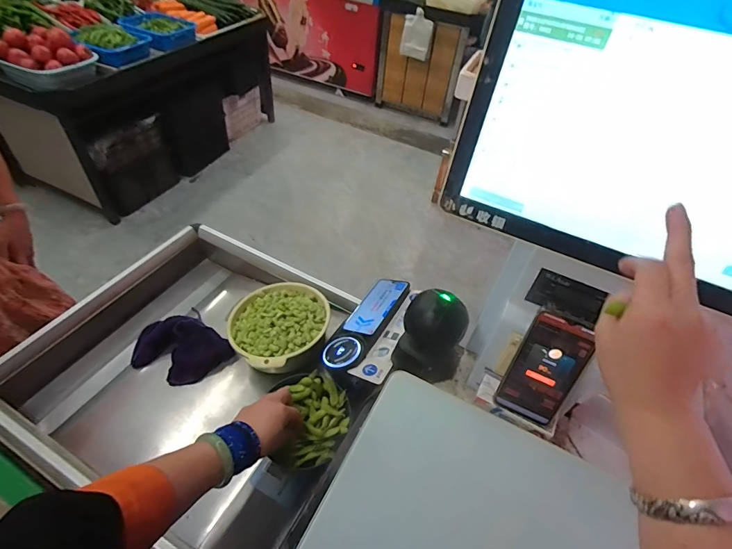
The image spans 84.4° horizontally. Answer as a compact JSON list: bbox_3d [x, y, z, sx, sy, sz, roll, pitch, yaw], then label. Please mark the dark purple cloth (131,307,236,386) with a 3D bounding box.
[{"bbox_3d":[-0.396,0.151,0.844,0.162,0.086,0.193,-32,58,-31],"label":"dark purple cloth"}]

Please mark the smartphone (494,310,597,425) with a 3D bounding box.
[{"bbox_3d":[0.223,0.123,0.509,0.073,0.156,0.010,21,27,13],"label":"smartphone"}]

